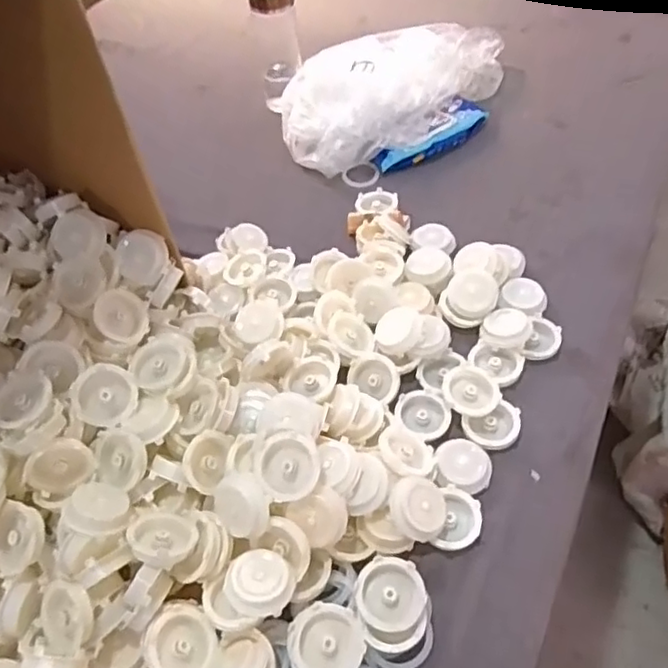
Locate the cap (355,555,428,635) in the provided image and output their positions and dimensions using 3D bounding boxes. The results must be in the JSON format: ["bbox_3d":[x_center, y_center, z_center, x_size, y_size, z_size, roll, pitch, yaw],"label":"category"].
[{"bbox_3d":[0.049,0.224,0.535,0.058,0.015,0.058,-1,67,1],"label":"cap"}]

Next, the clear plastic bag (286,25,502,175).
[{"bbox_3d":[0.114,-0.394,1.014,0.423,0.086,0.244,-19,53,-10],"label":"clear plastic bag"}]

